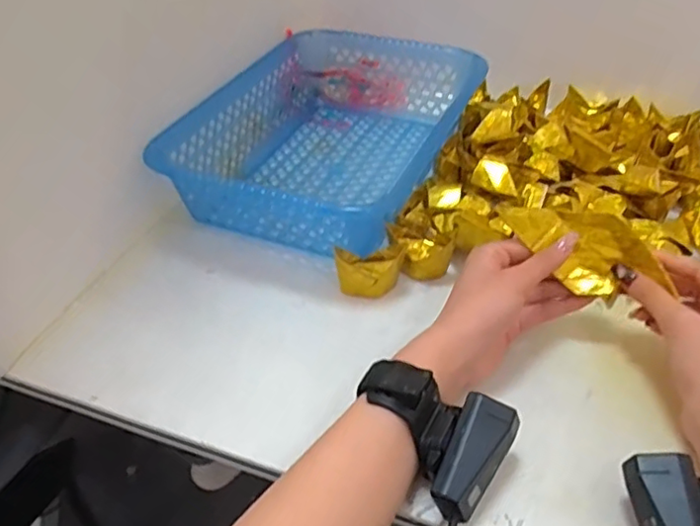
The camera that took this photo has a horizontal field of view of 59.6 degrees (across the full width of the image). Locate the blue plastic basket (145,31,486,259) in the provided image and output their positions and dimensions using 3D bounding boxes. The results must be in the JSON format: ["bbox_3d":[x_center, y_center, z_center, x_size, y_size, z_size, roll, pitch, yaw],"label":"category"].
[{"bbox_3d":[-0.015,-0.133,0.625,0.235,0.075,0.315,14,45,18],"label":"blue plastic basket"}]

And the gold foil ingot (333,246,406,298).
[{"bbox_3d":[0.018,0.005,0.507,0.055,0.046,0.026,-3,43,0],"label":"gold foil ingot"}]

